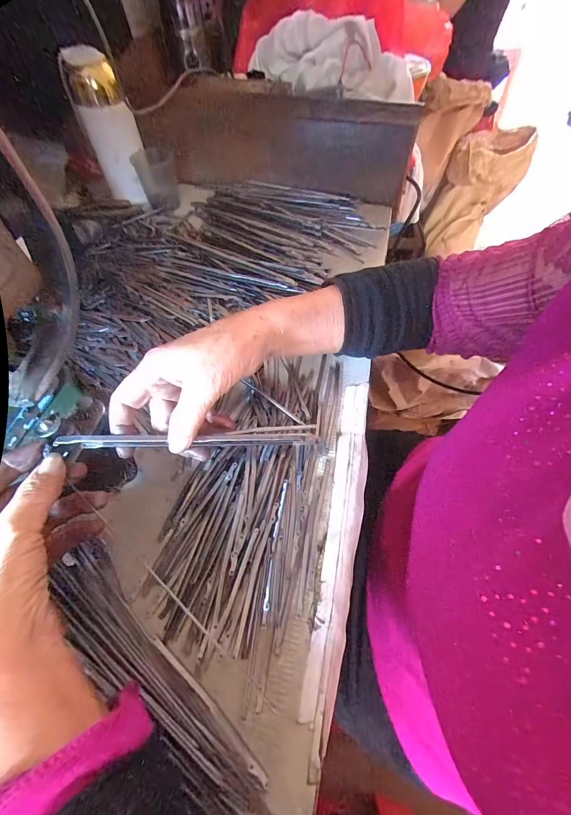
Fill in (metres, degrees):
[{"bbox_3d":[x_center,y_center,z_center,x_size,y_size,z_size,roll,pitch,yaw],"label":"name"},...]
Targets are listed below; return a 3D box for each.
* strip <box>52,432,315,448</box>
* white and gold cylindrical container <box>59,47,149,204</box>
[{"bbox_3d":[-0.064,0.024,0.244,0.185,0.004,0.010,1,58,-16],"label":"strip"},{"bbox_3d":[-0.230,-0.364,0.426,0.063,0.144,0.059,-20,61,-14],"label":"white and gold cylindrical container"}]

